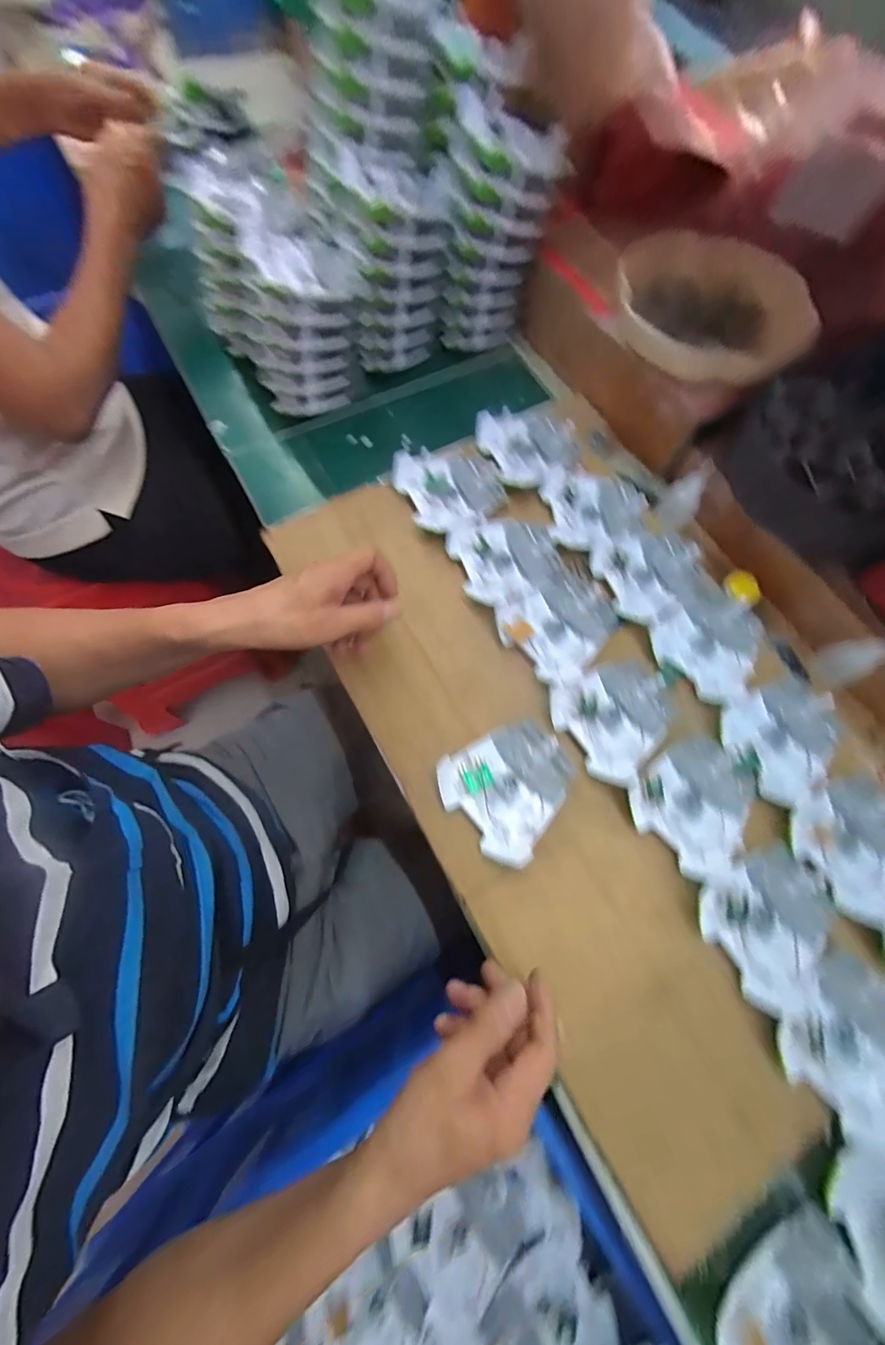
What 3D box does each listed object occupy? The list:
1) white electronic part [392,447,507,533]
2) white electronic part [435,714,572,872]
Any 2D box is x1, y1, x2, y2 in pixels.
[{"bbox_3d":[0.010,-0.202,0.491,0.107,0.029,0.102,-27,72,-9],"label":"white electronic part"},{"bbox_3d":[0.062,0.101,0.393,0.110,0.011,0.101,-27,73,-9],"label":"white electronic part"}]

